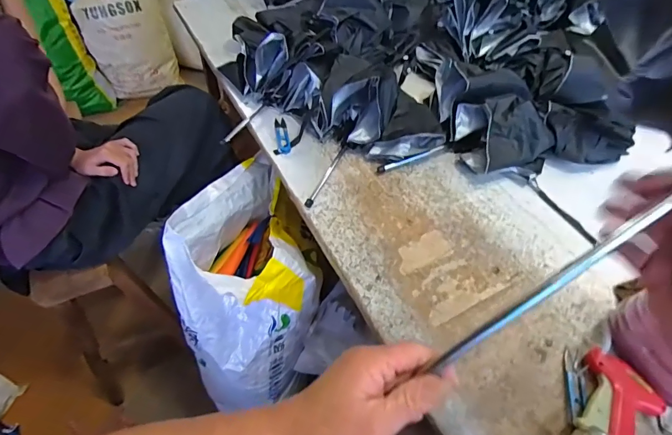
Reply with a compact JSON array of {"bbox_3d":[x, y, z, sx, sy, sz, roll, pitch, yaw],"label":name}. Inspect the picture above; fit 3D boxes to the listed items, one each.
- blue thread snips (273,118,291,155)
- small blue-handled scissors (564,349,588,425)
[{"bbox_3d":[-0.114,-0.174,0.838,0.034,0.007,0.120,-2,51,-4],"label":"blue thread snips"},{"bbox_3d":[0.331,0.230,0.536,0.028,0.017,0.103,14,52,10],"label":"small blue-handled scissors"}]

